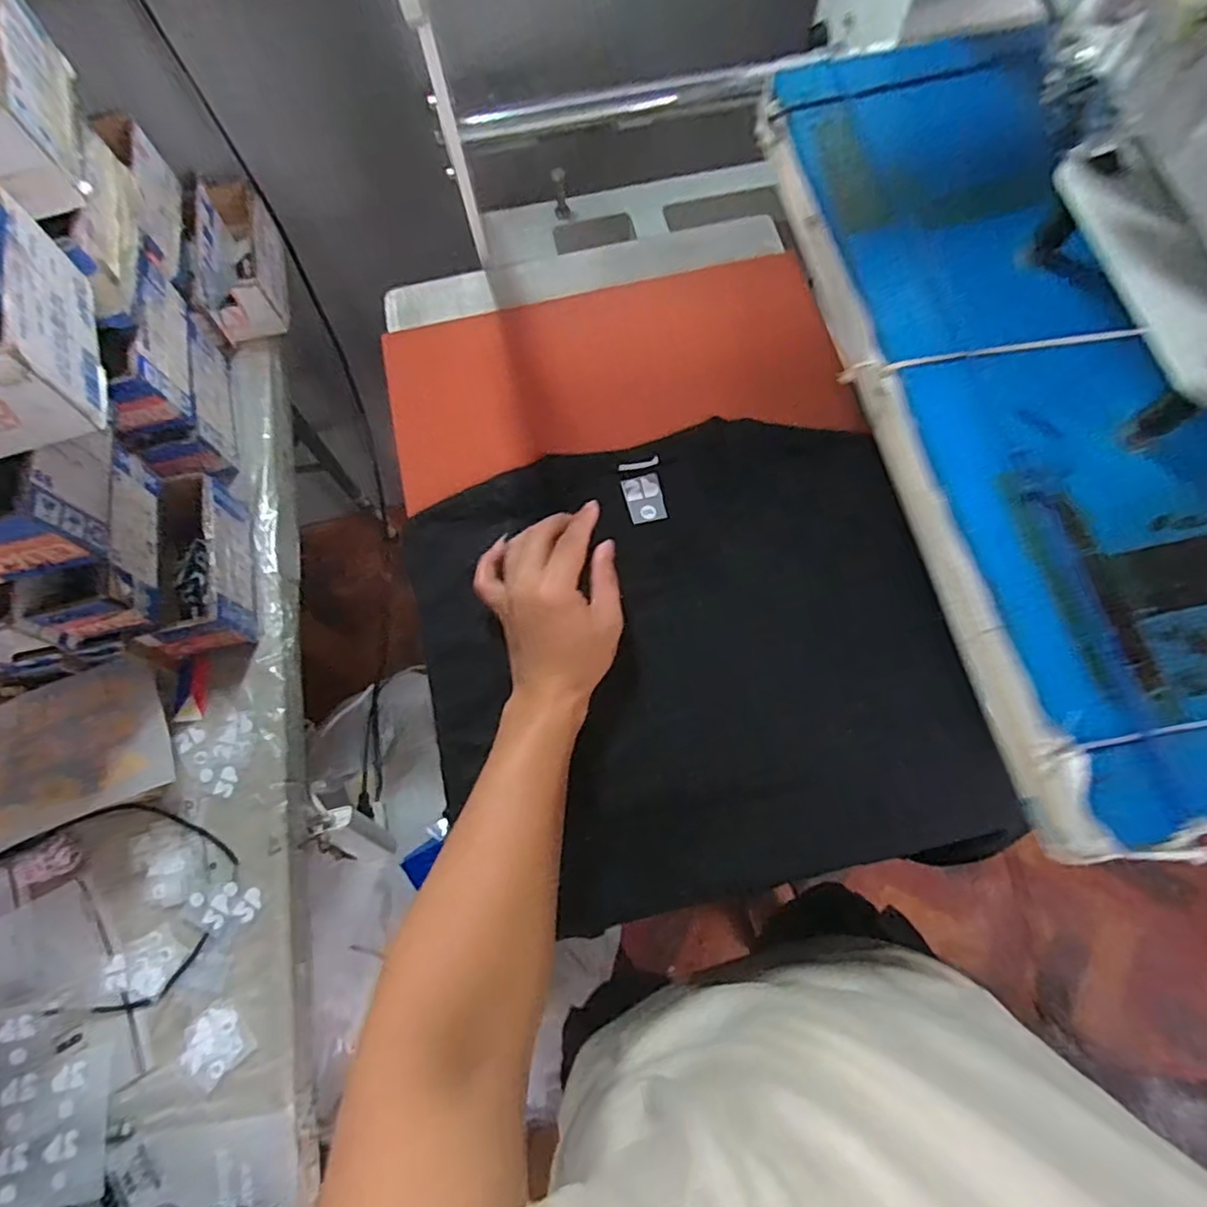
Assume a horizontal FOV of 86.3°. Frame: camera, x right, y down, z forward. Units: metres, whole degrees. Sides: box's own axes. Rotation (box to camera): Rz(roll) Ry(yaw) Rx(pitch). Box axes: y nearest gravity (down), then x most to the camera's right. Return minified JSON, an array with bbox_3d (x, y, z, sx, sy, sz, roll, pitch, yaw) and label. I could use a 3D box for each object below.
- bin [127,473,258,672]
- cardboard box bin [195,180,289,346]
[{"bbox_3d":[-0.400,-0.034,0.632,0.083,0.073,0.178,-14,71,-3],"label":"bin"},{"bbox_3d":[-0.421,-0.407,0.748,0.080,0.068,0.188,-10,70,-2],"label":"cardboard box bin"}]

